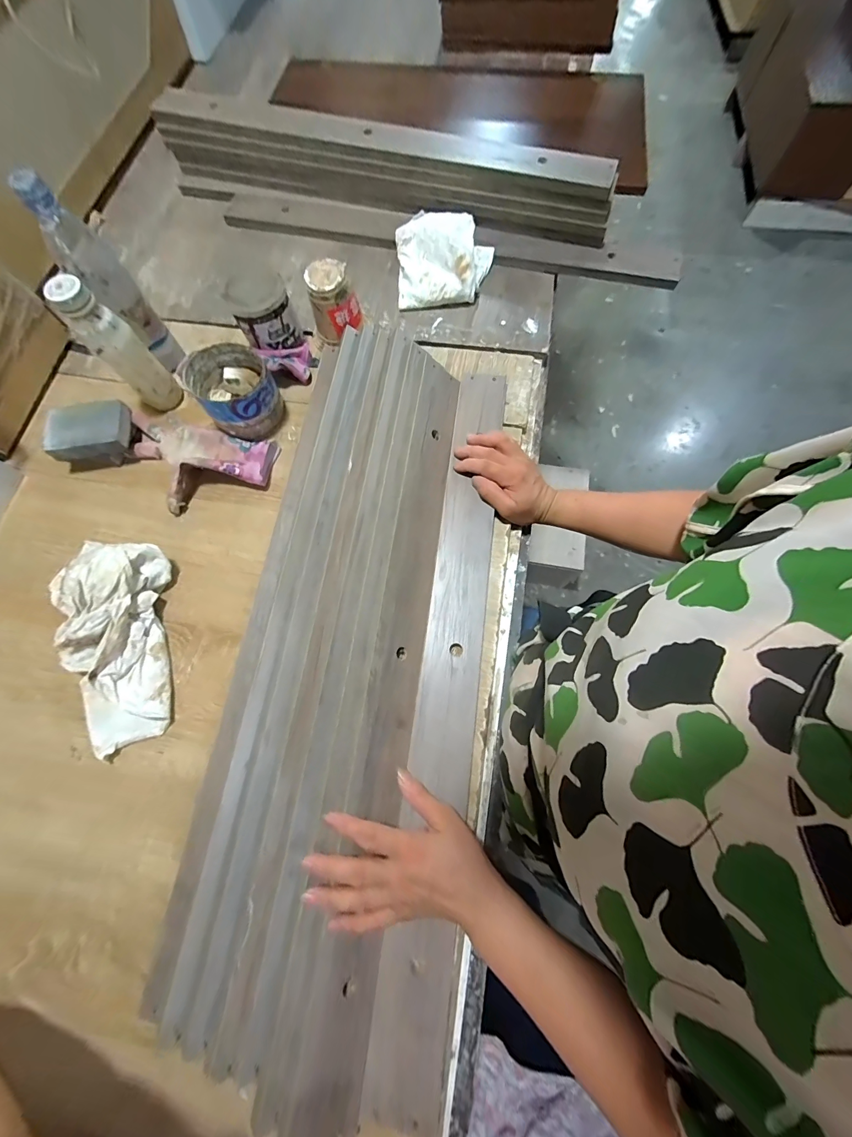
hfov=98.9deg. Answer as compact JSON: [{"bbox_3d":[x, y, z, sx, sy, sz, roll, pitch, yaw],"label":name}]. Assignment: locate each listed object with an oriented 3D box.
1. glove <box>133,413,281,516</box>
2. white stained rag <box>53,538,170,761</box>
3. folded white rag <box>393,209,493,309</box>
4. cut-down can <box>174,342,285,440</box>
[{"bbox_3d":[-0.327,-0.144,0.510,0.215,0.039,0.131,13,74,6],"label":"glove"},{"bbox_3d":[-0.369,0.067,0.432,0.134,0.058,0.270,-22,73,-4],"label":"white stained rag"},{"bbox_3d":[0.031,-0.506,0.587,0.158,0.077,0.151,-3,73,1],"label":"folded white rag"},{"bbox_3d":[-0.264,-0.248,0.517,0.098,0.074,0.105,-1,73,2],"label":"cut-down can"}]

